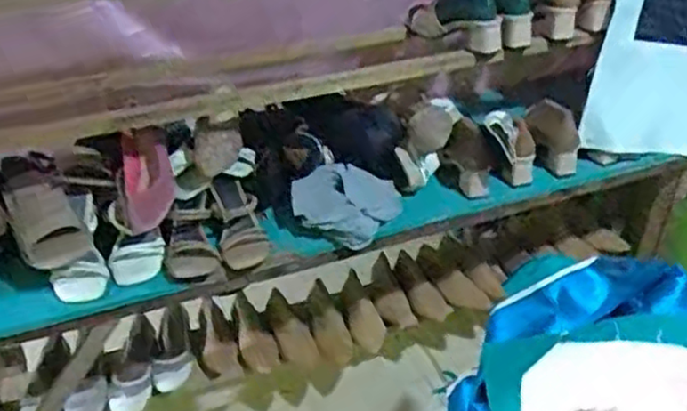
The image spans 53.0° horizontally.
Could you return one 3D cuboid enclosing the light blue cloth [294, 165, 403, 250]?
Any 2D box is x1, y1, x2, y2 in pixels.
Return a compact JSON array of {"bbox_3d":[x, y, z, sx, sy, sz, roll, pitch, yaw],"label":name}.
[{"bbox_3d":[0.007,-0.004,1.260,0.200,0.100,0.123,-5,33,-6],"label":"light blue cloth"}]

